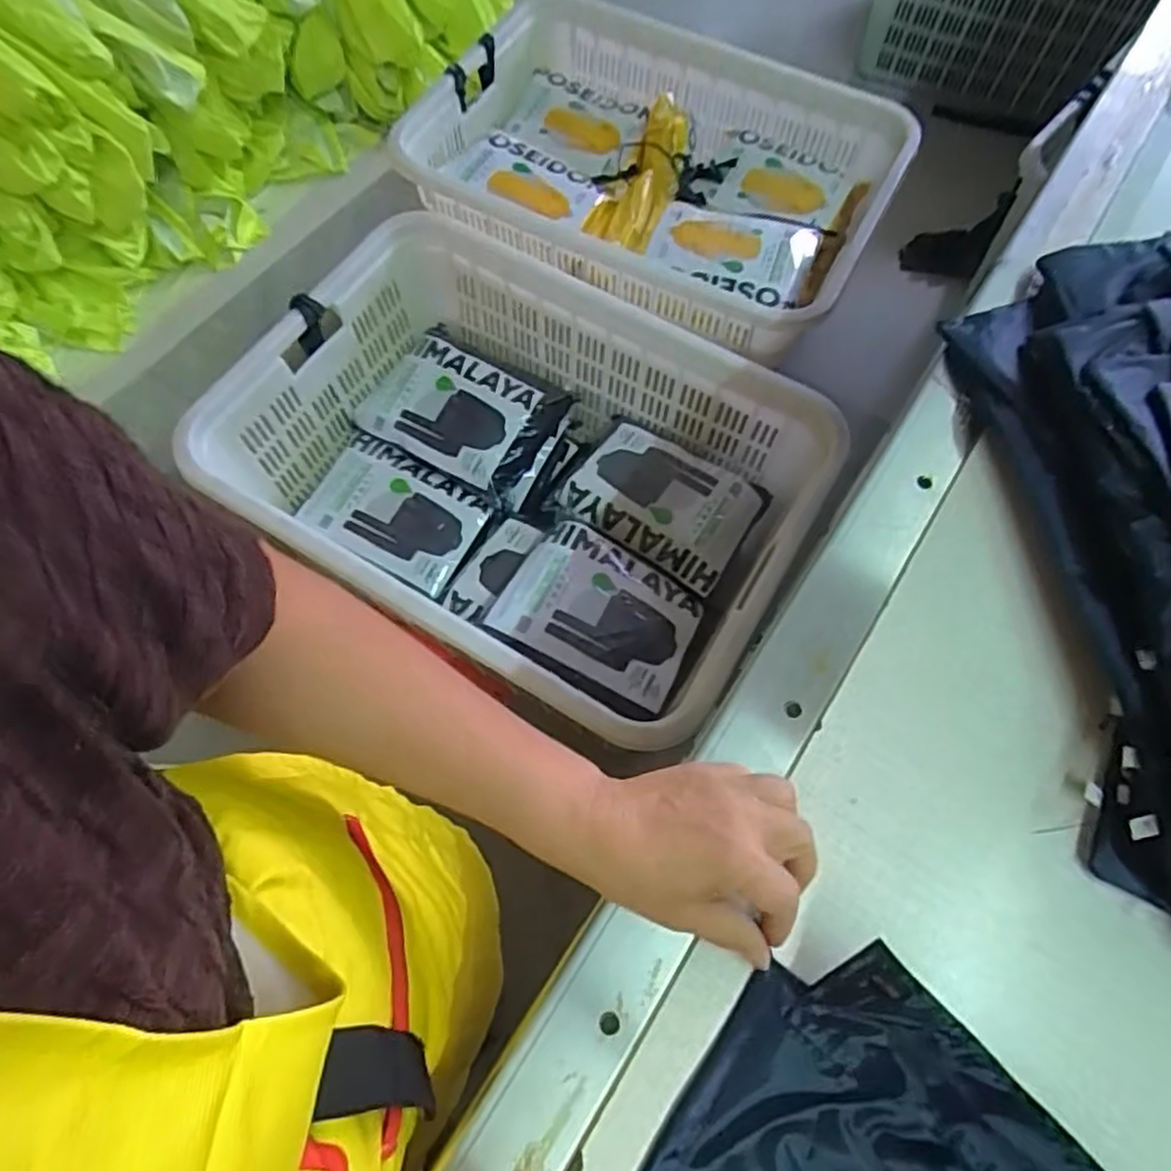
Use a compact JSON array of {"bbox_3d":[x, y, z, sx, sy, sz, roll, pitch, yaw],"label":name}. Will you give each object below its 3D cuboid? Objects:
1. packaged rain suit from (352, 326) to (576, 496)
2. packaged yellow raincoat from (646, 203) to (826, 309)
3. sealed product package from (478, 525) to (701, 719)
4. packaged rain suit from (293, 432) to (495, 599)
[{"bbox_3d":[-0.209,-0.310,1.234,0.294,0.055,0.238,27,69,10],"label":"packaged rain suit"},{"bbox_3d":[0.258,-0.592,1.266,0.287,0.061,0.230,20,68,7],"label":"packaged yellow raincoat"},{"bbox_3d":[0.018,0.036,1.057,0.270,0.045,0.229,27,69,10],"label":"sealed product package"},{"bbox_3d":[-0.313,-0.123,1.198,0.298,0.026,0.195,29,69,11],"label":"packaged rain suit"}]

